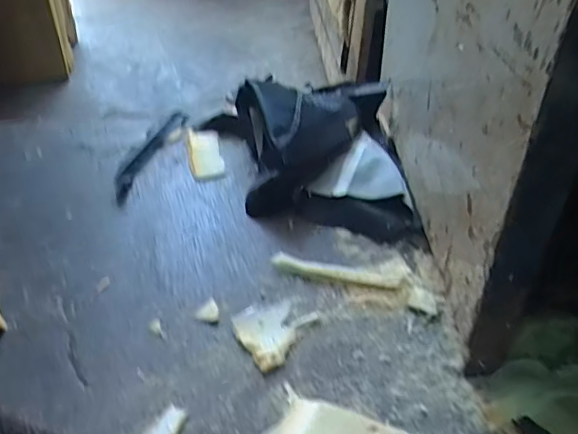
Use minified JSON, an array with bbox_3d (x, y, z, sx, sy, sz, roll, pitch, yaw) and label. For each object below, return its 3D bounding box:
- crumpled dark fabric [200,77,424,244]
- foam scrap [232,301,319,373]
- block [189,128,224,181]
[{"bbox_3d":[0.027,-0.122,0.960,0.319,0.132,0.355,-4,43,-7],"label":"crumpled dark fabric"},{"bbox_3d":[-0.026,0.145,0.756,0.089,0.009,0.107,28,48,25],"label":"foam scrap"},{"bbox_3d":[-0.151,-0.116,1.035,0.055,0.011,0.140,-8,43,-10],"label":"block"}]

